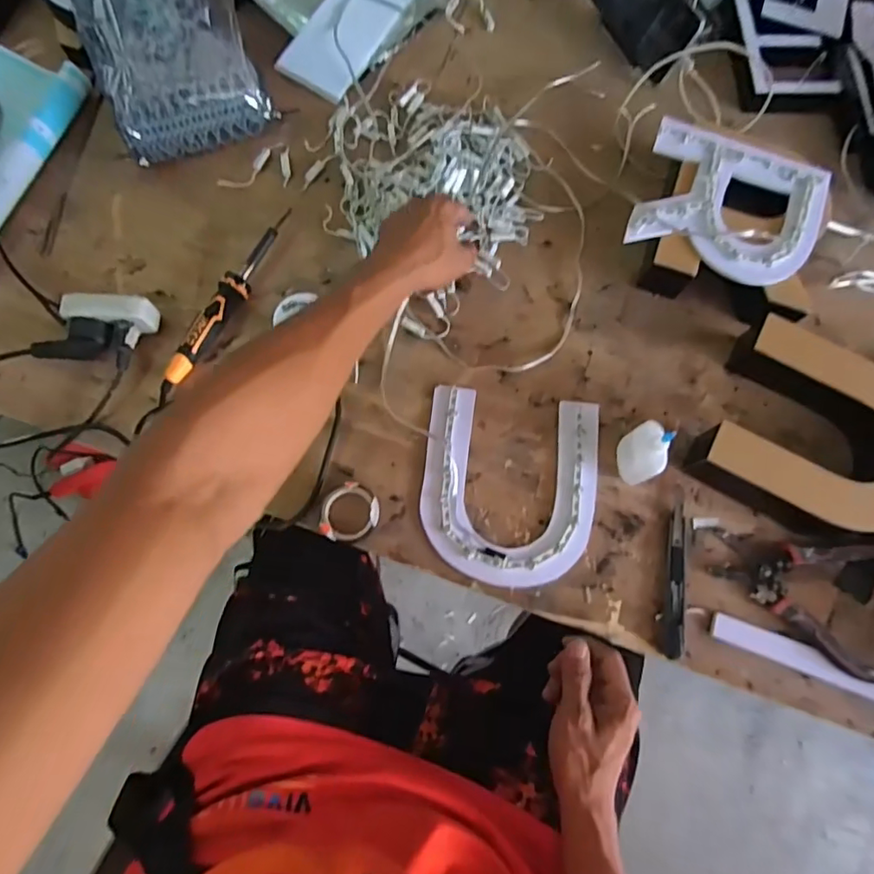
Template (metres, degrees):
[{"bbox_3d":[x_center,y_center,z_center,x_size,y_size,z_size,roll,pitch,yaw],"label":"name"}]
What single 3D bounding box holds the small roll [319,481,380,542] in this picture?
[{"bbox_3d":[-0.081,0.071,0.503,0.056,0.021,0.049,-39,79,-12],"label":"small roll"}]

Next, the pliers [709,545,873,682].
[{"bbox_3d":[0.333,0.141,0.501,0.141,0.016,0.115,18,74,3],"label":"pliers"}]

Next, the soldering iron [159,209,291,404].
[{"bbox_3d":[-0.209,-0.135,0.548,0.023,0.028,0.229,28,75,6],"label":"soldering iron"}]

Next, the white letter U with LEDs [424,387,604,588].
[{"bbox_3d":[0.070,0.046,0.522,0.164,0.010,0.181,7,74,0],"label":"white letter U with LEDs"}]

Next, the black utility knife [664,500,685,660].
[{"bbox_3d":[0.222,0.133,0.506,0.018,0.009,0.135,7,74,0],"label":"black utility knife"}]

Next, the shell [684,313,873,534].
[{"bbox_3d":[0.361,-0.001,0.518,0.182,0.063,0.165,29,75,6],"label":"shell"}]

